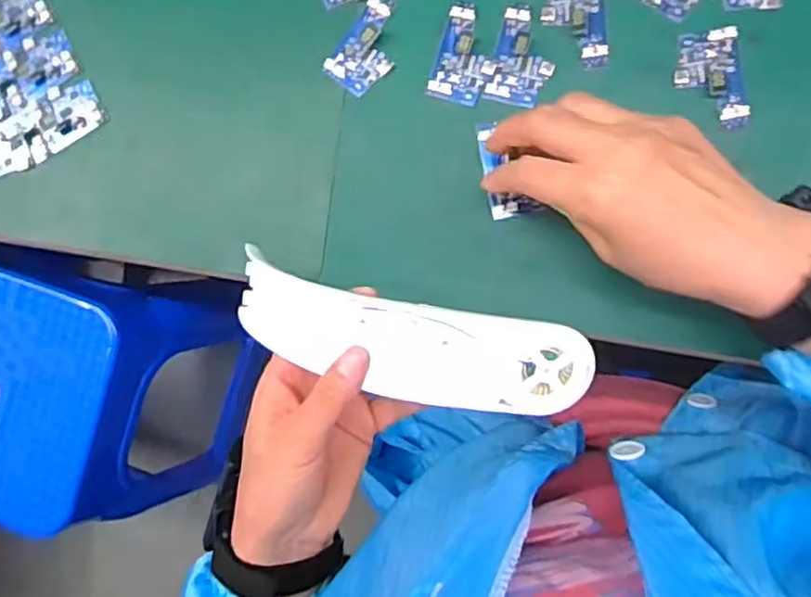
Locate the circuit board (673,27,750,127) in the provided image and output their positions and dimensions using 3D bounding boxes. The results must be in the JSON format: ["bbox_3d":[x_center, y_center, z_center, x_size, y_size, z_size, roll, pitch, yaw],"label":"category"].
[{"bbox_3d":[0.174,-0.125,0.390,0.036,0.006,0.057,-8,91,9],"label":"circuit board"}]

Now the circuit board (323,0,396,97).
[{"bbox_3d":[-0.022,-0.155,0.421,0.035,0.005,0.058,38,97,5],"label":"circuit board"}]

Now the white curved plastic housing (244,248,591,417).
[{"bbox_3d":[0.000,0.025,0.360,0.189,0.028,0.055,13,92,7],"label":"white curved plastic housing"}]

